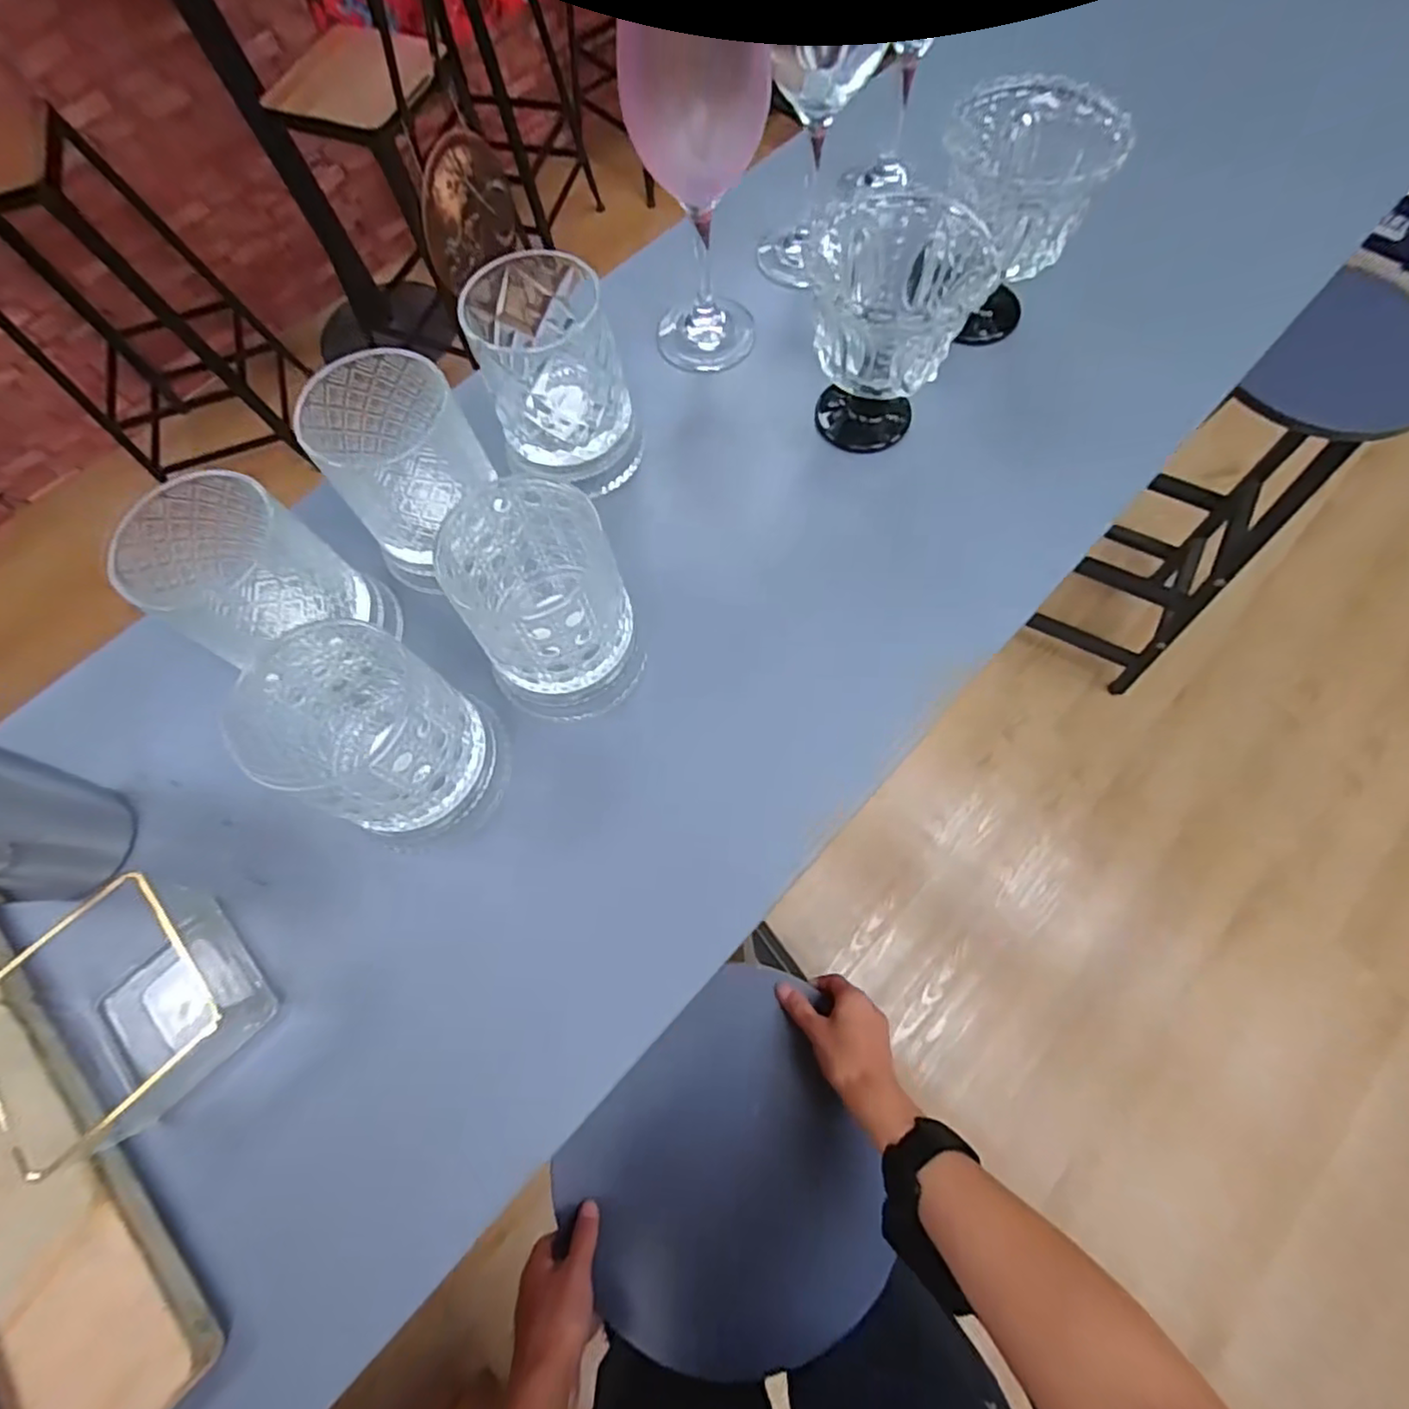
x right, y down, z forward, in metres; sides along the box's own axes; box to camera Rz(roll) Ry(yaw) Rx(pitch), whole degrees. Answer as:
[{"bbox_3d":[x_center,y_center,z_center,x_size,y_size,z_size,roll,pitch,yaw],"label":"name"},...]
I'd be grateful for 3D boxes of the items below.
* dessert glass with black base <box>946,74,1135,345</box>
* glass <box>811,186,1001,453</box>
[{"bbox_3d":[0.188,-0.296,0.398,0.075,0.113,0.089,-20,70,-5],"label":"dessert glass with black base"},{"bbox_3d":[0.101,-0.214,0.380,0.085,0.112,0.081,23,72,11],"label":"glass"}]

